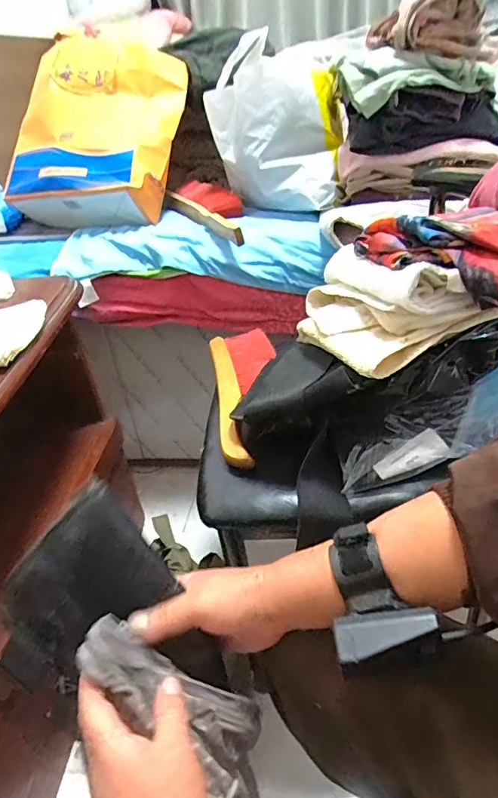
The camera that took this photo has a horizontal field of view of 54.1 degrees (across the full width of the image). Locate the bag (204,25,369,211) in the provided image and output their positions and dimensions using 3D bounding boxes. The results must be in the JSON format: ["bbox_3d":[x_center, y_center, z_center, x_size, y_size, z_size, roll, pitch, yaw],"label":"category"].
[{"bbox_3d":[0.057,-0.484,0.875,0.258,0.246,0.145,-4,34,5],"label":"bag"}]

